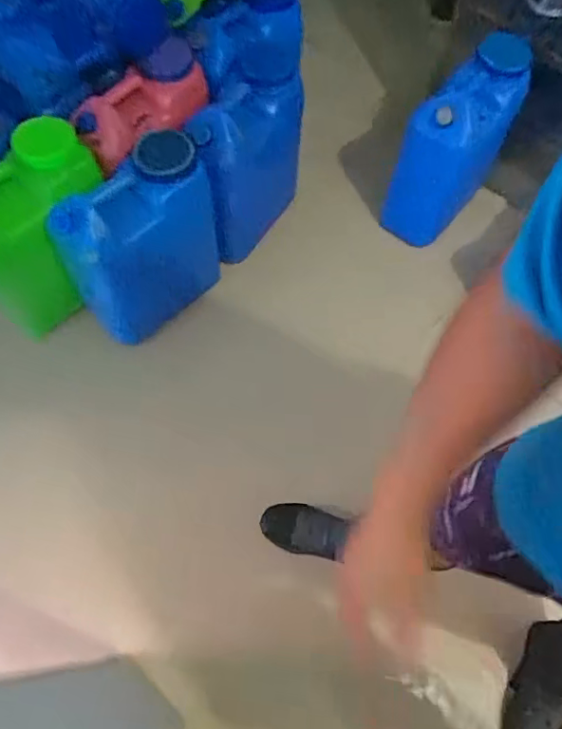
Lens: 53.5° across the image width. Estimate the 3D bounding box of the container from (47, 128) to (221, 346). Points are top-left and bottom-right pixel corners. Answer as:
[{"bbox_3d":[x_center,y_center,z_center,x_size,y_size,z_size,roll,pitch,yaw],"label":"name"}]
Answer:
[{"bbox_3d":[-0.291,-0.259,1.212,0.322,0.395,0.137,-36,72,-17],"label":"container"}]

